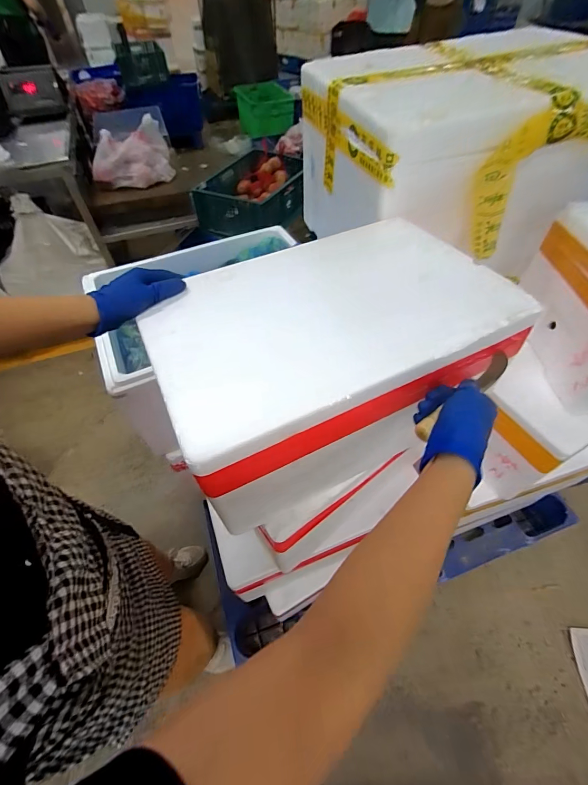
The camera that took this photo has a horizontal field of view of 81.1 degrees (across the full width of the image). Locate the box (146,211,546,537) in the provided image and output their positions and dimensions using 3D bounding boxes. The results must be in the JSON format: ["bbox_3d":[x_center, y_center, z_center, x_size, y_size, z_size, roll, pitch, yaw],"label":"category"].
[{"bbox_3d":[0.042,-0.053,0.515,0.443,0.201,0.294,-23,56,-15],"label":"box"}]

